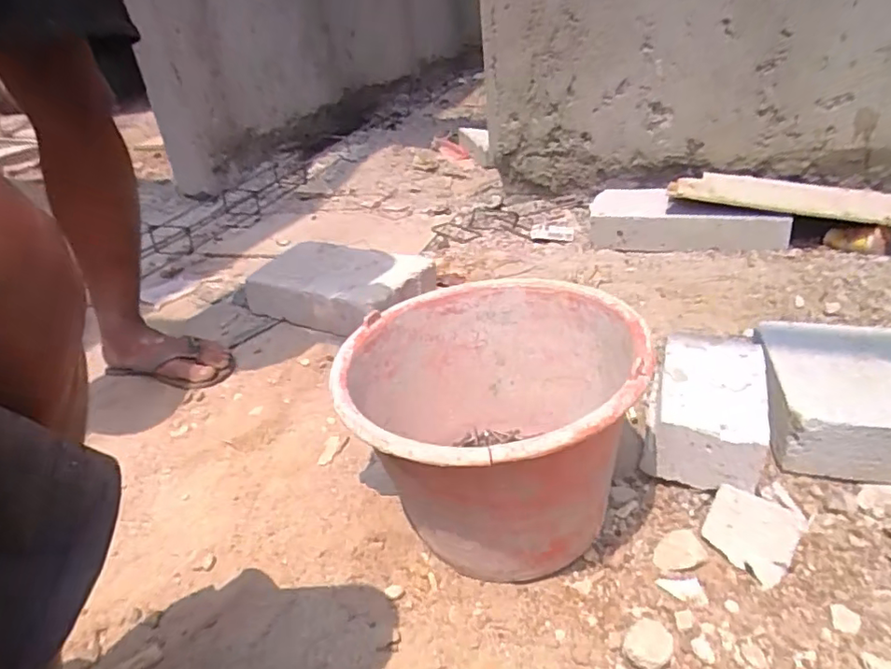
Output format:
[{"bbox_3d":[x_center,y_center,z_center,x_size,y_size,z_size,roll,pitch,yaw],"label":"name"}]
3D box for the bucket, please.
[{"bbox_3d":[0.046,0.099,0.567,0.261,0.213,0.276,-5,32,3],"label":"bucket"}]

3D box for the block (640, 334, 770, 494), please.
[{"bbox_3d":[0.297,0.083,0.656,0.113,0.084,0.202,9,35,23],"label":"block"}]

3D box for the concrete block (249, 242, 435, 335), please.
[{"bbox_3d":[-0.193,-0.079,1.079,0.376,0.098,0.199,12,35,28],"label":"concrete block"}]

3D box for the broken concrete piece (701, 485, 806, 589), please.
[{"bbox_3d":[0.284,0.186,0.538,0.075,0.011,0.070,23,78,36],"label":"broken concrete piece"}]

